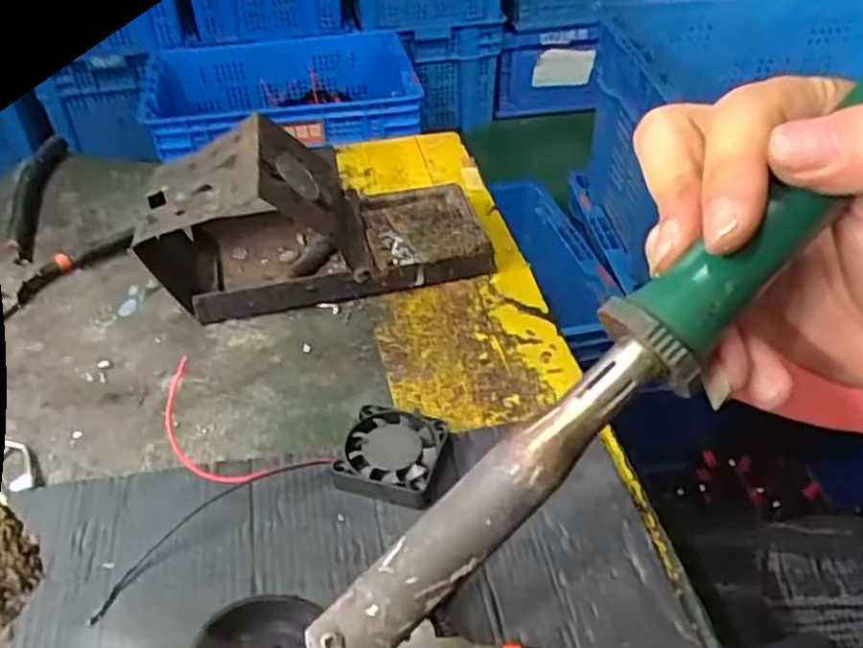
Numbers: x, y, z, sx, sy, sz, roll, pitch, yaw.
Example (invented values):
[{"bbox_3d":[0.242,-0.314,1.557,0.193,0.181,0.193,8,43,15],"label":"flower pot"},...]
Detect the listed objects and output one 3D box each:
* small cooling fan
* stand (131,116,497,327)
[{"bbox_3d":[-0.016,0.056,0.305,0.040,0.013,0.041,11,43,13],"label":"small cooling fan"},{"bbox_3d":[-0.059,-0.062,0.386,0.170,0.084,0.078,-8,42,-9],"label":"stand"}]

